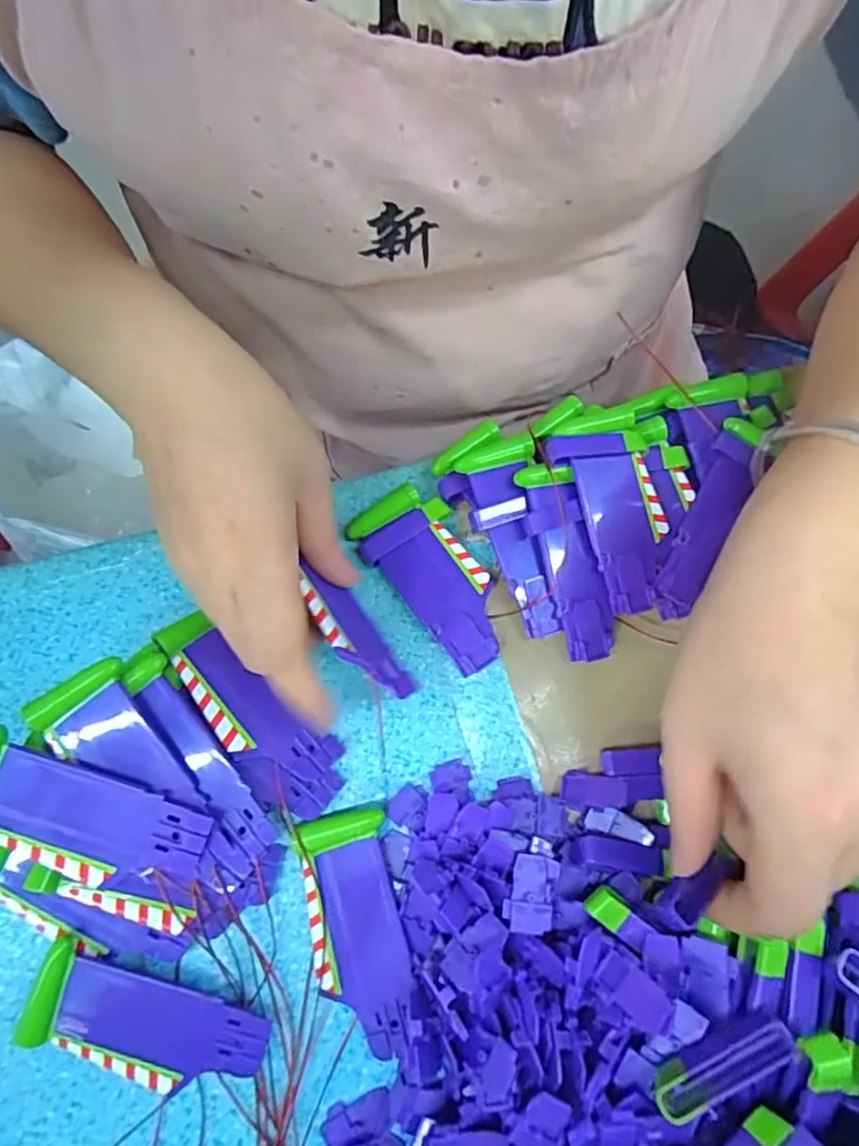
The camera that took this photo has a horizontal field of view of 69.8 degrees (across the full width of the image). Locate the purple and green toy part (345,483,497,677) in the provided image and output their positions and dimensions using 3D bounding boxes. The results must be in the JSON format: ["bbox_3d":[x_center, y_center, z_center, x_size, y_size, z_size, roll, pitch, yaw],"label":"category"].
[{"bbox_3d":[0.004,0.000,0.287,0.042,0.011,0.087,-40,80,-11],"label":"purple and green toy part"}]

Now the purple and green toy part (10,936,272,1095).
[{"bbox_3d":[-0.107,0.171,0.232,0.086,0.014,0.036,21,76,4],"label":"purple and green toy part"}]

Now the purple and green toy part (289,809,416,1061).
[{"bbox_3d":[-0.029,0.142,0.244,0.035,0.009,0.086,-13,76,-5],"label":"purple and green toy part"}]

